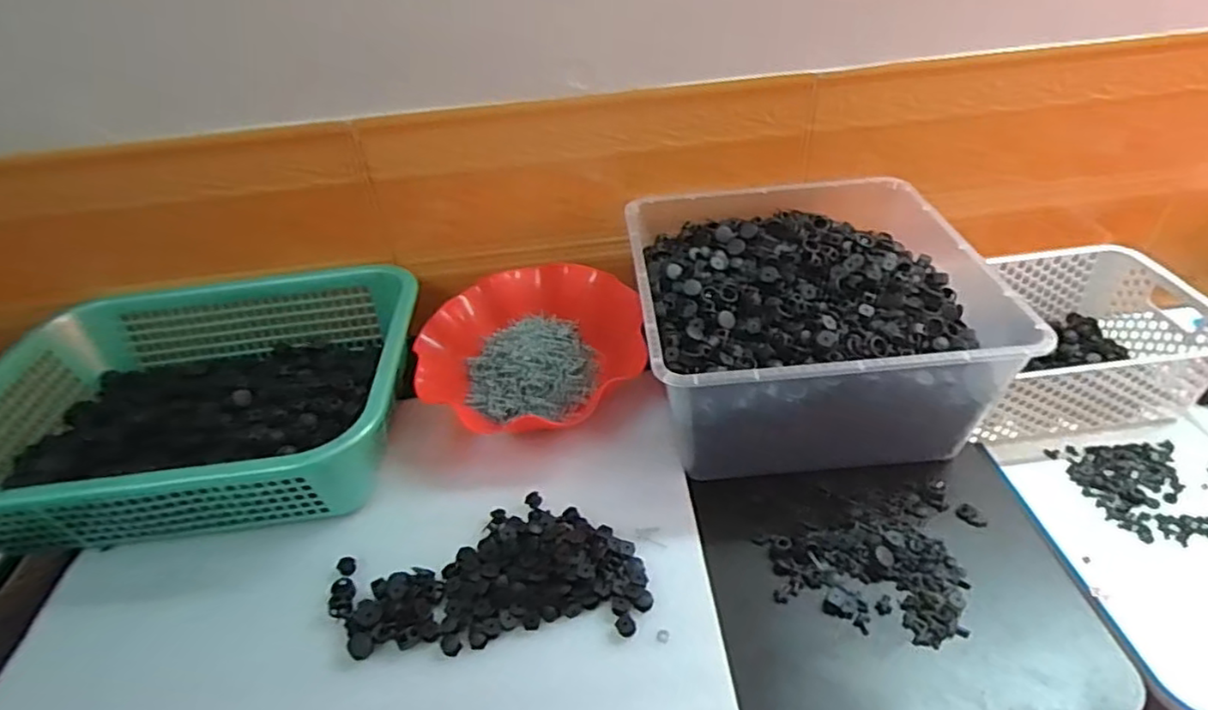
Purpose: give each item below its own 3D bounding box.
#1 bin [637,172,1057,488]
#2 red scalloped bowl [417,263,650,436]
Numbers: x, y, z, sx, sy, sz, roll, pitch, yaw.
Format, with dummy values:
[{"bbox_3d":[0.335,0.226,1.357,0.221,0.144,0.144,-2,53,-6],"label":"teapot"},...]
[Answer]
[{"bbox_3d":[0.186,-0.040,0.638,0.304,0.129,0.305,-5,39,1],"label":"bin"},{"bbox_3d":[-0.078,-0.008,0.674,0.193,0.064,0.213,24,48,32],"label":"red scalloped bowl"}]

